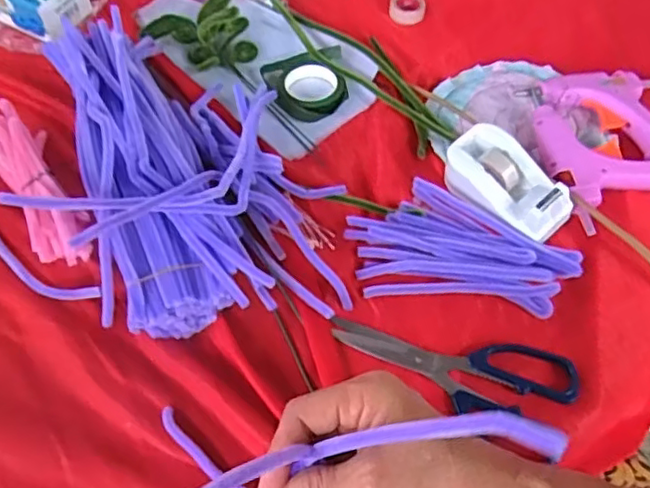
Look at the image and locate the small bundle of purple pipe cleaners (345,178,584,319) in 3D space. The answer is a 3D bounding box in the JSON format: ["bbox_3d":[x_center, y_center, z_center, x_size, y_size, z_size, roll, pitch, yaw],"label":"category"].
[{"bbox_3d":[0.105,-0.003,0.484,0.166,0.018,0.098,7,57,2],"label":"small bundle of purple pipe cleaners"}]

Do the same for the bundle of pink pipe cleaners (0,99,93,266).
[{"bbox_3d":[-0.229,-0.050,0.498,0.045,0.030,0.163,-27,62,-18],"label":"bundle of pink pipe cleaners"}]

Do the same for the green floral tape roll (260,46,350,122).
[{"bbox_3d":[-0.016,-0.146,0.569,0.070,0.019,0.076,1,57,-1],"label":"green floral tape roll"}]

